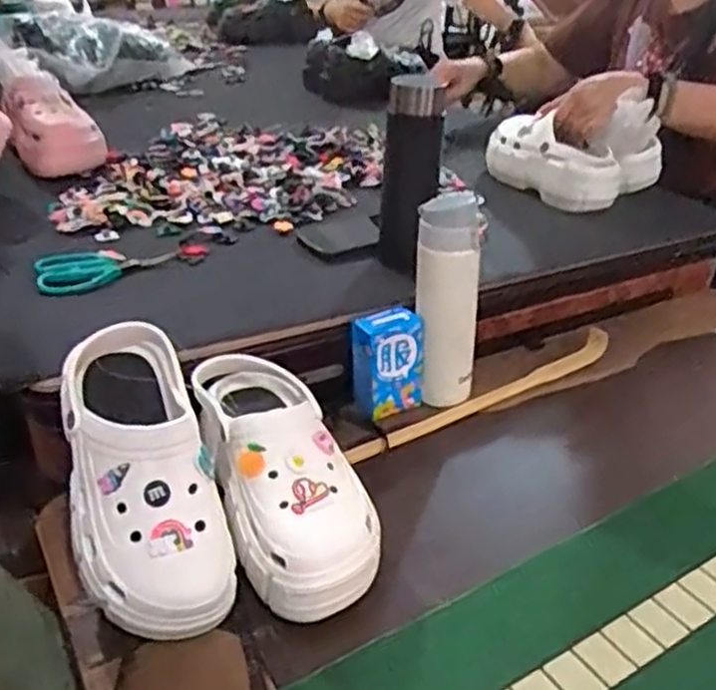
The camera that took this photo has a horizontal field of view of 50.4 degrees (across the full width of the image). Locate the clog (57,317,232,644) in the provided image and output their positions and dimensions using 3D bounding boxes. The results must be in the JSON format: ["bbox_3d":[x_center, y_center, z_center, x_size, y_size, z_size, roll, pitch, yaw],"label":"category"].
[{"bbox_3d":[-0.166,0.095,0.574,0.099,0.084,0.241,-10,64,-23],"label":"clog"}]

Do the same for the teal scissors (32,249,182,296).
[{"bbox_3d":[-0.276,-0.088,0.845,0.155,0.020,0.068,-11,35,-22],"label":"teal scissors"}]

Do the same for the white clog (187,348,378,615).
[{"bbox_3d":[-0.064,0.104,0.639,0.109,0.080,0.250,-11,49,-24],"label":"white clog"}]

